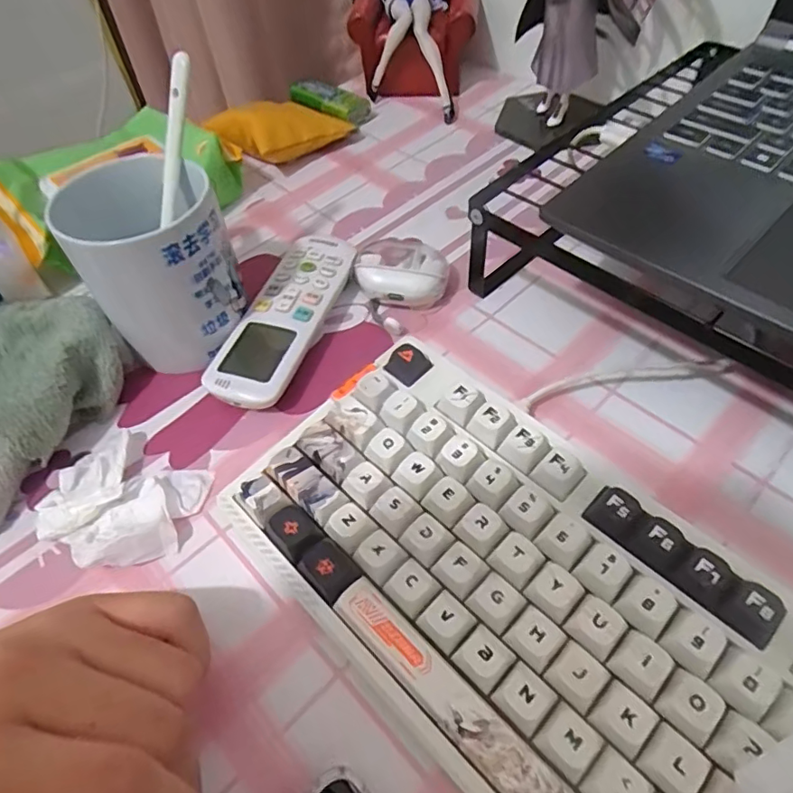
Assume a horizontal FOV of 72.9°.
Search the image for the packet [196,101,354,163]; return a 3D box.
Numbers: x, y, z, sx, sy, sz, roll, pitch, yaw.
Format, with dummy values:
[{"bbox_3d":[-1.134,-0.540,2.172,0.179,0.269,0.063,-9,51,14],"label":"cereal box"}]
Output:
[{"bbox_3d":[-0.092,-0.221,0.448,0.116,0.043,0.053,-11,52,-19],"label":"packet"}]

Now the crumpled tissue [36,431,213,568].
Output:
[{"bbox_3d":[-0.139,0.053,0.271,0.073,0.015,0.061,17,56,16],"label":"crumpled tissue"}]

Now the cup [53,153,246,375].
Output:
[{"bbox_3d":[-0.132,-0.070,0.309,0.076,0.103,0.072,-2,53,3],"label":"cup"}]

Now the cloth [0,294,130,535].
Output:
[{"bbox_3d":[-0.228,-0.004,0.299,0.118,0.046,0.126,19,57,18],"label":"cloth"}]

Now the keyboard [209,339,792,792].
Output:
[{"bbox_3d":[0.094,0.117,0.190,0.375,0.038,0.131,37,64,27],"label":"keyboard"}]

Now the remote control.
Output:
[{"bbox_3d":[-0.068,-0.048,0.337,0.047,0.023,0.134,14,56,14],"label":"remote control"}]

